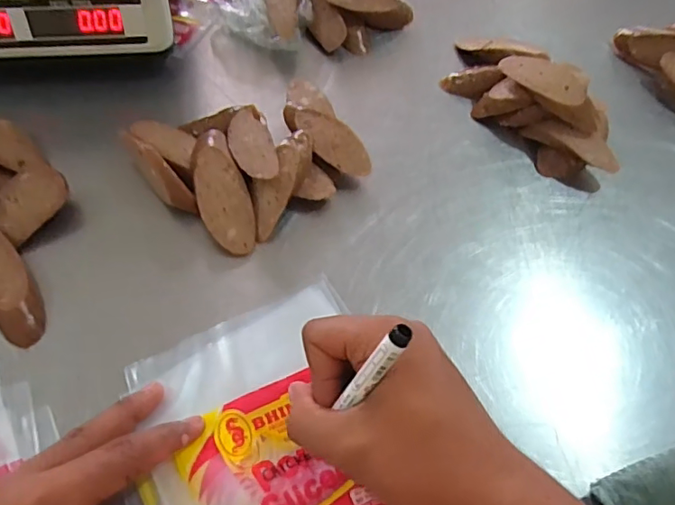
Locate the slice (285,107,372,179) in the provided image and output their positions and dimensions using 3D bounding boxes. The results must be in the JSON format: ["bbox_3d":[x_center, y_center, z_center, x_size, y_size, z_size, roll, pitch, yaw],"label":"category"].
[{"bbox_3d":[-0.008,-0.098,0.457,0.036,0.012,0.090,-38,76,-13],"label":"slice"}]

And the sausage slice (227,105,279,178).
[{"bbox_3d":[-0.071,-0.093,0.442,0.034,0.011,0.089,-9,59,-11],"label":"sausage slice"}]

